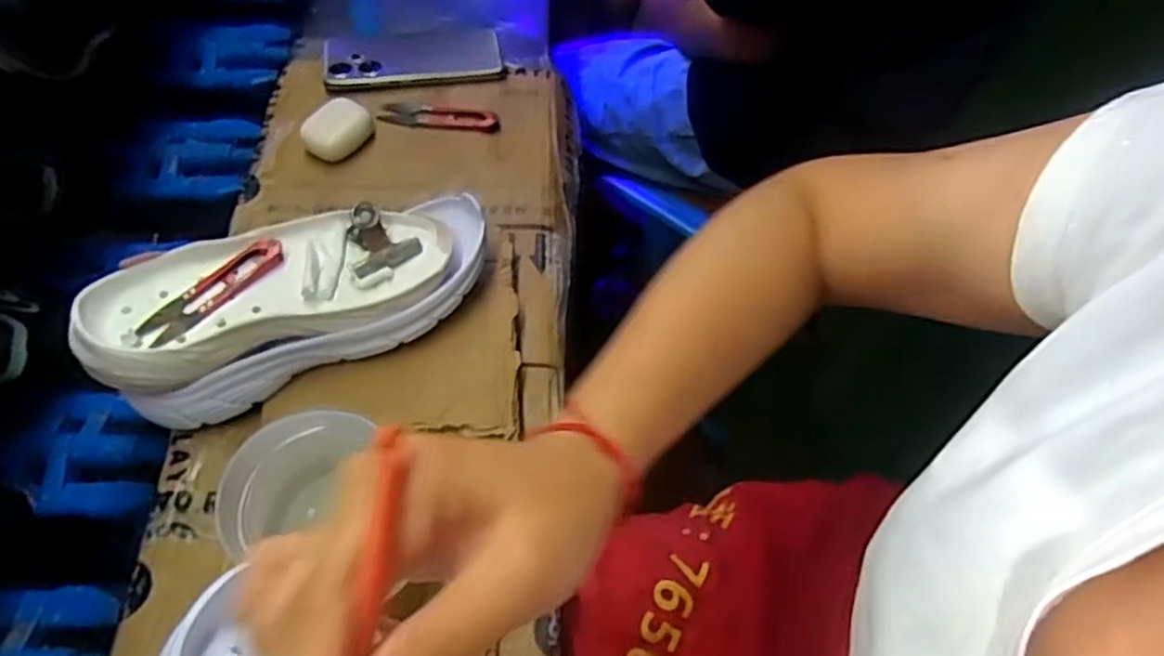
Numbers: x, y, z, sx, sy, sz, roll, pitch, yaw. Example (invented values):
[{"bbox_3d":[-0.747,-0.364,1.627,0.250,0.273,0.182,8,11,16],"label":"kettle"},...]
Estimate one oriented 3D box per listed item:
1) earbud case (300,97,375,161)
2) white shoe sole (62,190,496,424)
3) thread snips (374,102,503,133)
[{"bbox_3d":[-0.204,-0.166,0.618,0.038,0.028,0.051,31,61,14],"label":"earbud case"},{"bbox_3d":[-0.183,-0.020,0.500,0.254,0.081,0.102,-25,64,-18],"label":"white shoe sole"},{"bbox_3d":[-0.125,-0.188,0.652,0.101,0.007,0.026,6,58,-1],"label":"thread snips"}]

